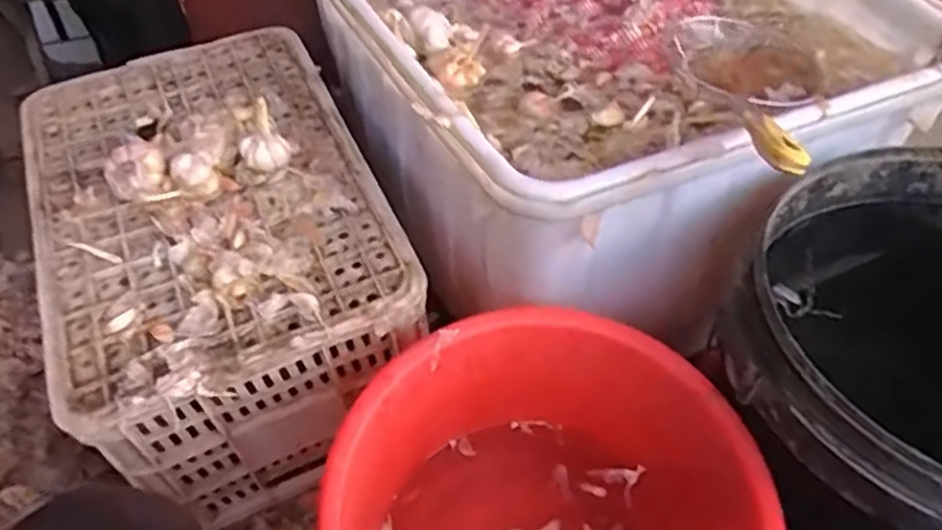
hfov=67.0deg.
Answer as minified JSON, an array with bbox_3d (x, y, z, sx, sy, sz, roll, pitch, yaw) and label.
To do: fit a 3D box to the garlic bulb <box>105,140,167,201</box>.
[{"bbox_3d":[-0.350,-0.098,0.744,0.055,0.048,0.044,-31,49,-26],"label":"garlic bulb"}]

